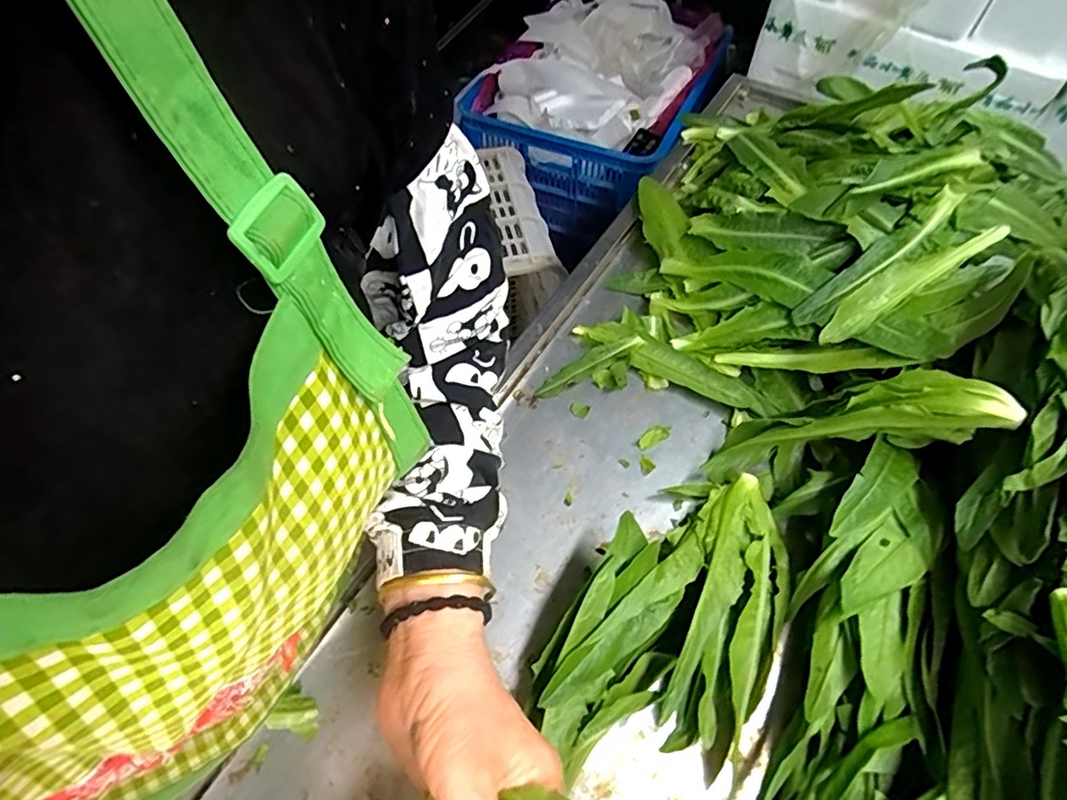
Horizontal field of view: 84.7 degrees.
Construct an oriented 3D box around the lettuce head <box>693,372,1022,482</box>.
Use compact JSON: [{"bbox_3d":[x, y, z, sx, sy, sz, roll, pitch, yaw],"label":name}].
[{"bbox_3d":[0.229,0.022,0.435,0.201,0.055,0.046,-21,44,41],"label":"lettuce head"}]

